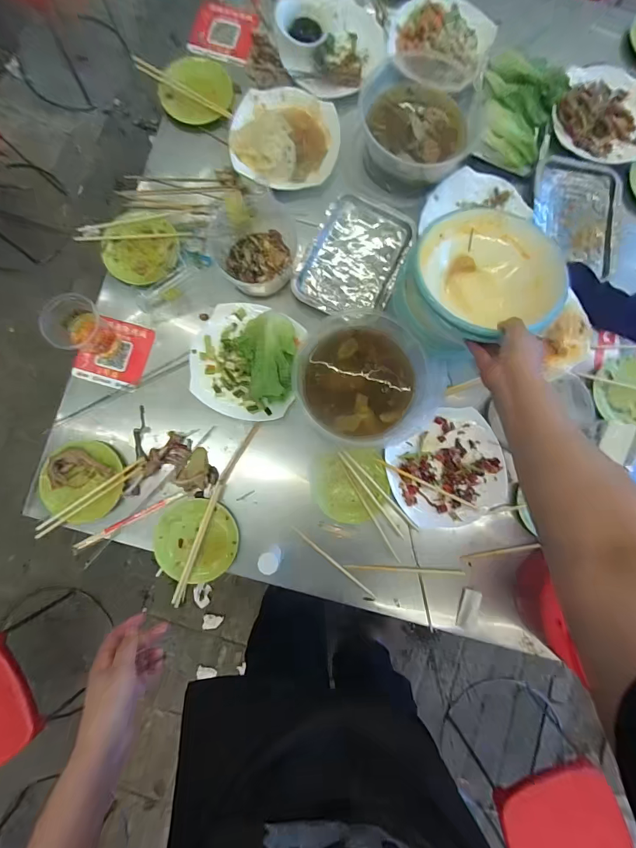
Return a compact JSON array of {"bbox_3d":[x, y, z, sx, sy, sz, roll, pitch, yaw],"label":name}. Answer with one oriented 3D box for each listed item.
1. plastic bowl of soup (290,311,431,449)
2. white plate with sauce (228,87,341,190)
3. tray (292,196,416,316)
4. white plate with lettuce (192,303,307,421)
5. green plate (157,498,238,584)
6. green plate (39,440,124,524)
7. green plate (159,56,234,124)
[{"bbox_3d":[0.074,-0.091,0.704,0.243,0.083,0.266,0,86,-2],"label":"plastic bowl of soup"},{"bbox_3d":[-0.067,-0.587,0.765,0.217,0.035,0.217,0,86,-2],"label":"white plate with sauce"},{"bbox_3d":[0.076,-0.340,0.776,0.190,0.025,0.259,25,86,0],"label":"tray"},{"bbox_3d":[-0.141,-0.124,0.722,0.203,0.073,0.218,0,86,-2],"label":"white plate with lettuce"},{"bbox_3d":[-0.226,0.219,0.708,0.148,0.027,0.145,0,86,-2],"label":"green plate"},{"bbox_3d":[-0.444,0.109,0.708,0.148,0.034,0.149,0,86,-2],"label":"green plate"},{"bbox_3d":[-0.258,-0.701,0.801,0.127,0.031,0.144,23,83,-14],"label":"green plate"}]

